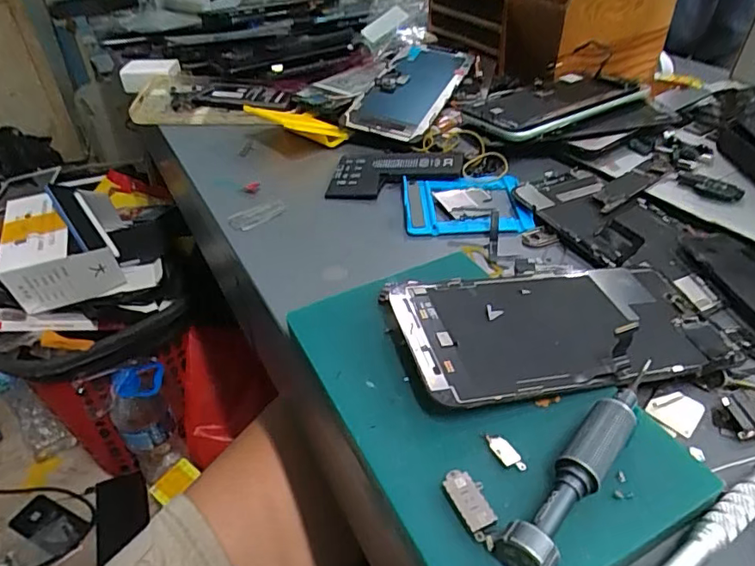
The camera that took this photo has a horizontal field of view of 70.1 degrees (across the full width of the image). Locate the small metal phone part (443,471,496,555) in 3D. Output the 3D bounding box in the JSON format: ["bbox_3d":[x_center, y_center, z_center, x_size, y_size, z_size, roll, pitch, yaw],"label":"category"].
[{"bbox_3d":[0.034,0.076,0.184,0.012,0.004,0.027,-17,41,-18],"label":"small metal phone part"}]

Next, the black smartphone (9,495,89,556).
[{"bbox_3d":[-0.585,0.435,0.963,0.144,0.016,0.065,13,44,23],"label":"black smartphone"}]

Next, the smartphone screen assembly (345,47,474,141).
[{"bbox_3d":[0.029,-0.173,0.474,0.073,0.011,0.135,18,58,18],"label":"smartphone screen assembly"}]

